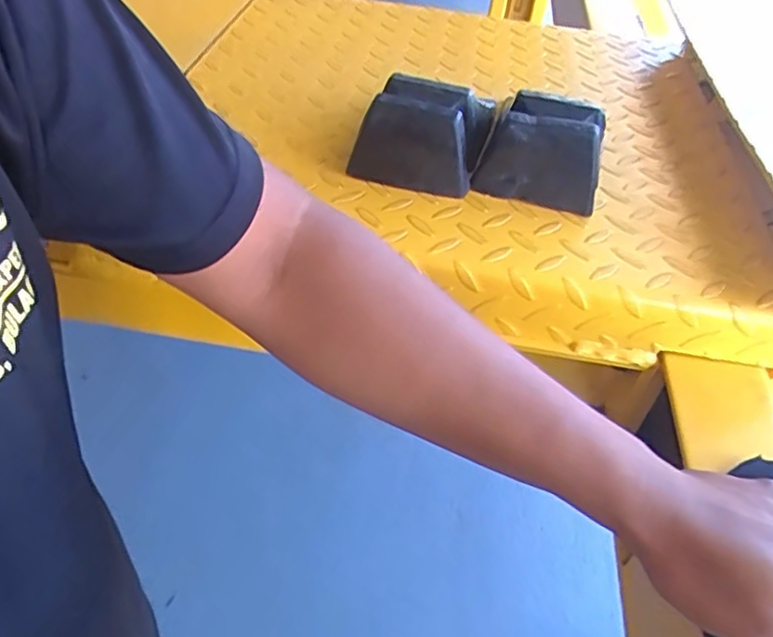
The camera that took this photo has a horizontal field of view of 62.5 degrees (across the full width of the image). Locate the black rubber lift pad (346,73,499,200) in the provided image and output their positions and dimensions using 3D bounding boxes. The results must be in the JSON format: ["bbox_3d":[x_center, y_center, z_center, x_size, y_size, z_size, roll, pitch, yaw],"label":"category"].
[{"bbox_3d":[0.027,-0.142,0.489,0.104,0.067,0.058,10,45,2],"label":"black rubber lift pad"}]

